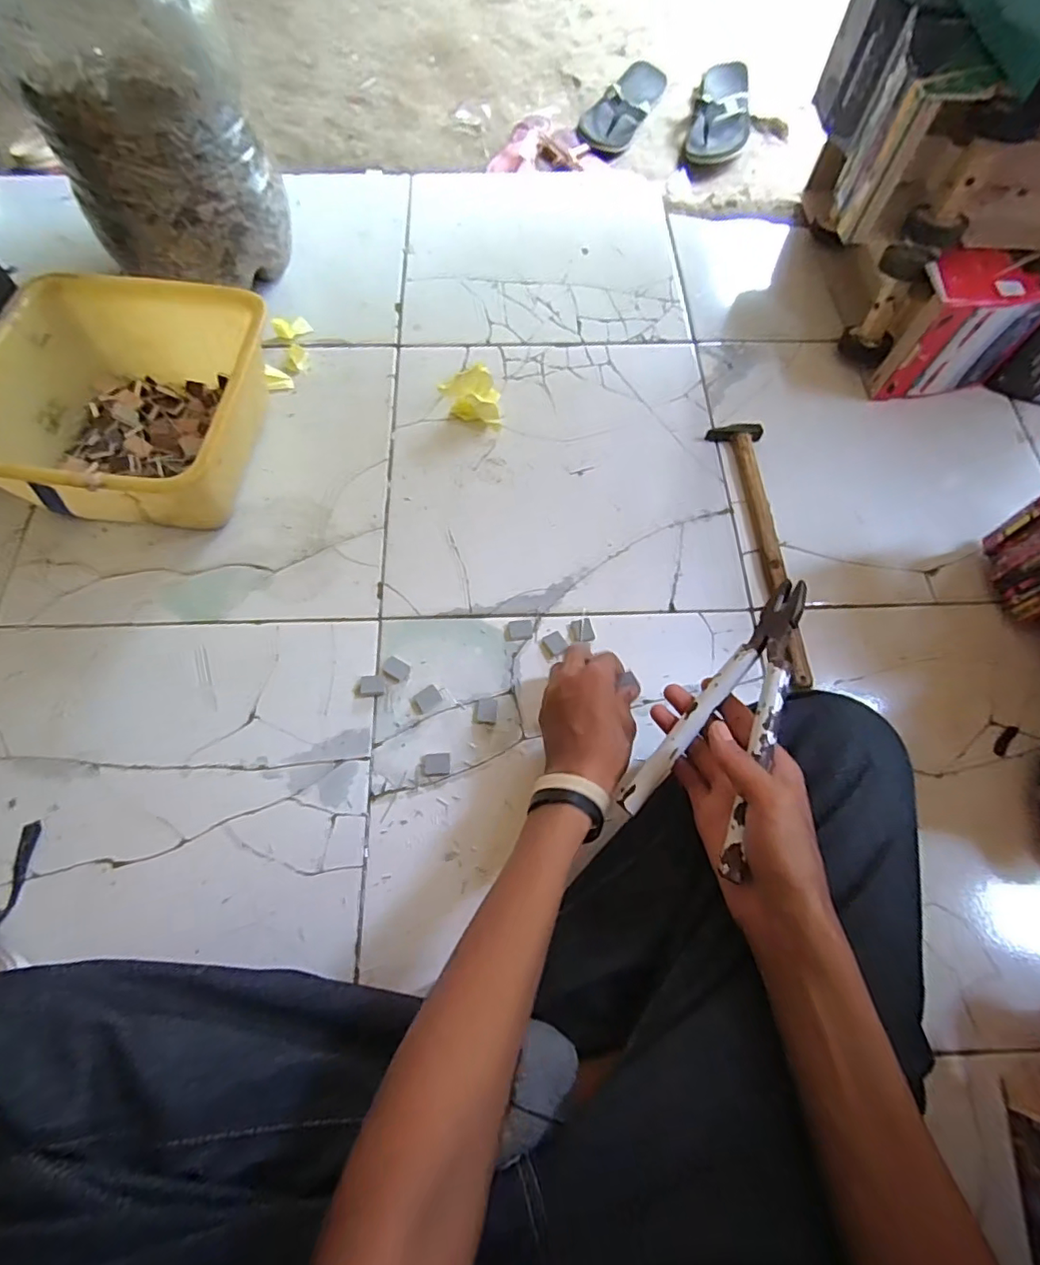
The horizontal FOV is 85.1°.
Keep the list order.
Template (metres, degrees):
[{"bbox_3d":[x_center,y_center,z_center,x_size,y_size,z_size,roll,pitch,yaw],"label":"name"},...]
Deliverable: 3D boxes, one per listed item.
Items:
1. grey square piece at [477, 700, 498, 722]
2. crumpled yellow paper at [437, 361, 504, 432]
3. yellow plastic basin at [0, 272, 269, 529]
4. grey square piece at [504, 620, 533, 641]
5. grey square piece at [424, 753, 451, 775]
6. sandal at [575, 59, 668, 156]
[{"bbox_3d":[-0.032,0.078,0.564,0.019,0.004,0.021,3,66,-2],"label":"grey square piece"},{"bbox_3d":[-0.059,-0.280,0.688,0.064,0.047,0.061,-13,68,-8],"label":"crumpled yellow paper"},{"bbox_3d":[-0.421,-0.240,0.620,0.257,0.125,0.269,7,66,1],"label":"yellow plastic basin"},{"bbox_3d":[-0.001,-0.002,0.599,0.029,0.004,0.022,-3,67,-4],"label":"grey square piece"},{"bbox_3d":[-0.079,0.126,0.544,0.024,0.004,0.020,-1,66,-3],"label":"grey square piece"},{"bbox_3d":[0.193,-1.000,1.079,0.106,0.045,0.250,32,70,11],"label":"sandal"}]

